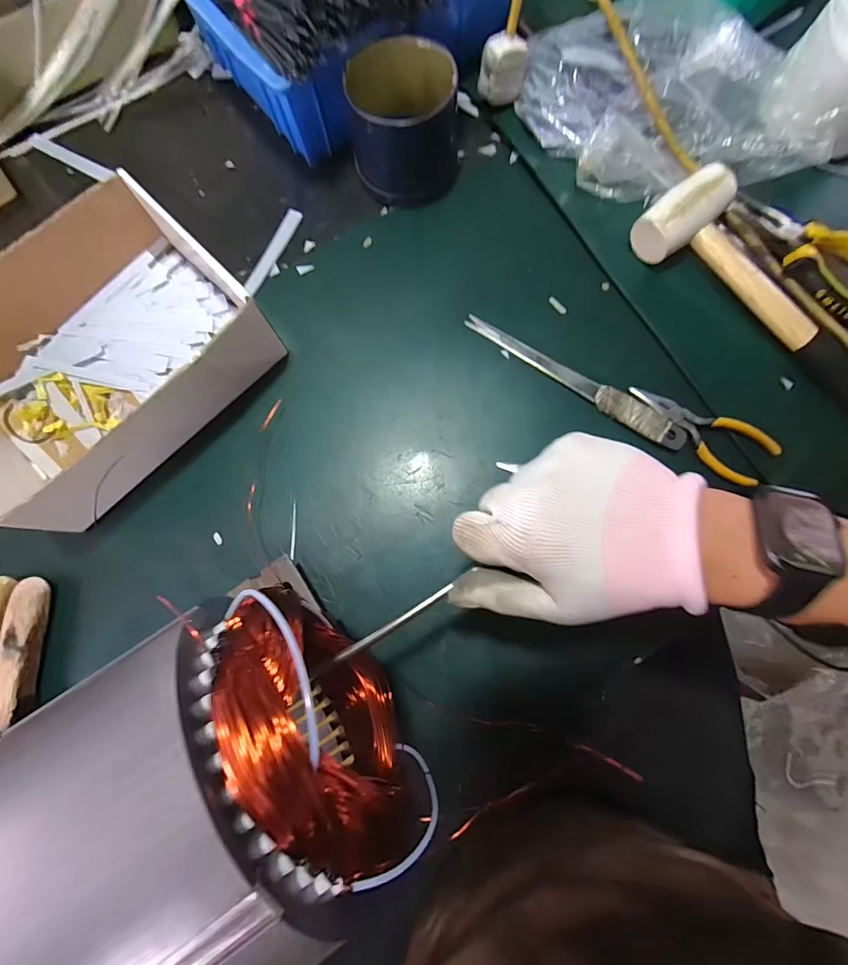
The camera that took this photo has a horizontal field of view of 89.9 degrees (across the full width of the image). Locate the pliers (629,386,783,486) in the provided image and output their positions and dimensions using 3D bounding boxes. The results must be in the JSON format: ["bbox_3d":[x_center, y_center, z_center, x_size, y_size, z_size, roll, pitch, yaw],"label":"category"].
[{"bbox_3d":[0.228,-0.047,0.350,0.118,0.011,0.042,39,82,8],"label":"pliers"}]

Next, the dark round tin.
[{"bbox_3d":[-0.018,-0.327,0.391,0.096,0.073,0.106,-11,79,-1],"label":"dark round tin"}]

